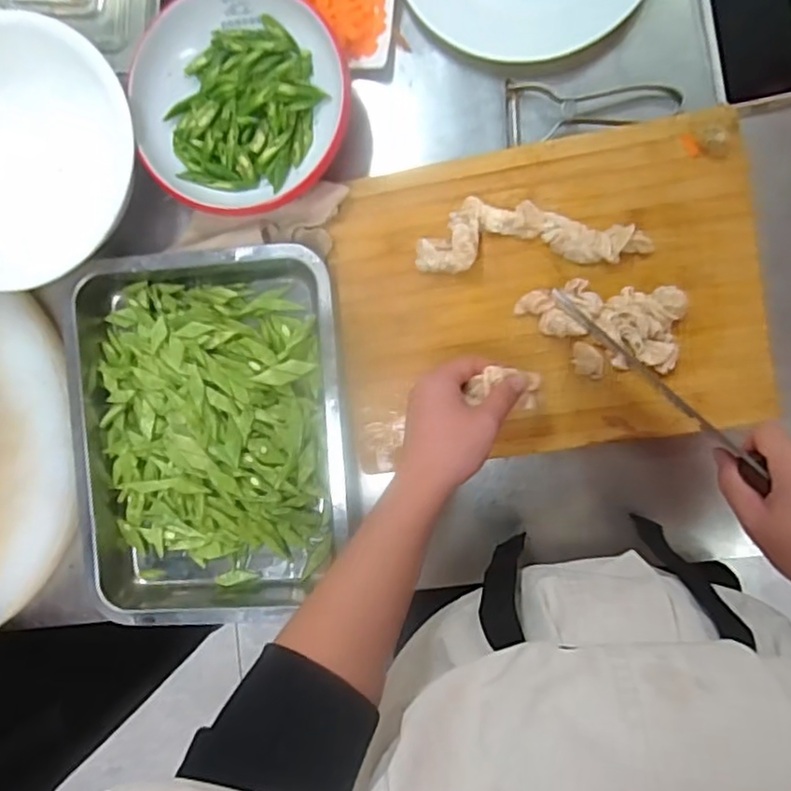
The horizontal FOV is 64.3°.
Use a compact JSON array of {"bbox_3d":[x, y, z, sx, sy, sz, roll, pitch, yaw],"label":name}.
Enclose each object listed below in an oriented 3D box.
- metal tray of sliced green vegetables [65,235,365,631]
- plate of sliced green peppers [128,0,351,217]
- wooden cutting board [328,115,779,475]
[{"bbox_3d":[-0.175,0.042,0.617,0.266,0.059,0.351,-4,92,6],"label":"metal tray of sliced green vegetables"},{"bbox_3d":[-0.139,-0.272,0.583,0.191,0.045,0.194,0,92,6],"label":"plate of sliced green peppers"},{"bbox_3d":[0.135,-0.086,0.577,0.376,0.046,0.275,-10,91,6],"label":"wooden cutting board"}]

